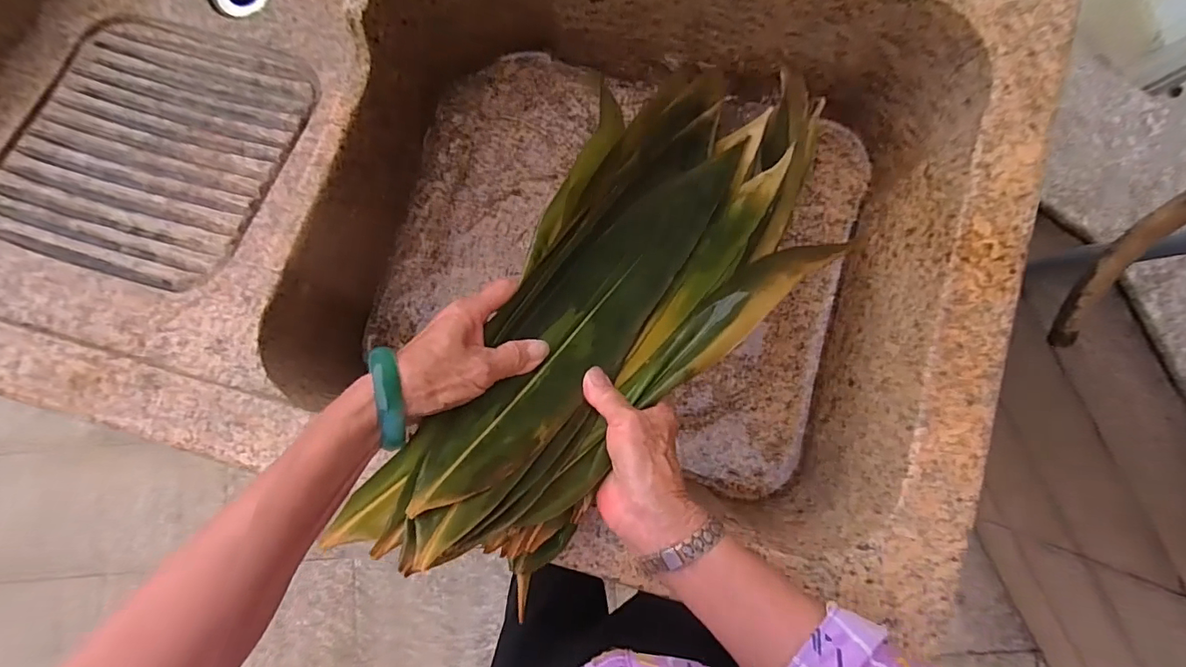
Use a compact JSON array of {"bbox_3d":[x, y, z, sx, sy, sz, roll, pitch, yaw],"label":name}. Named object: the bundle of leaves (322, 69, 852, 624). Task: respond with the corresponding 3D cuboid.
[{"bbox_3d":[0.040,-0.045,0.399,0.186,0.075,0.512,34,62,4],"label":"bundle of leaves"}]

